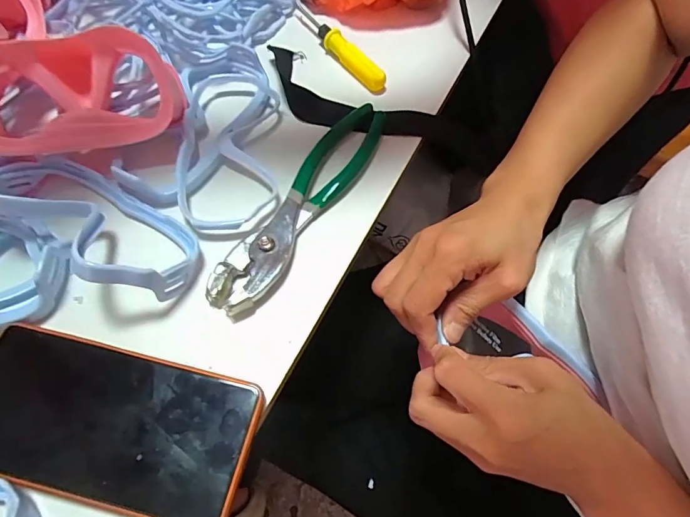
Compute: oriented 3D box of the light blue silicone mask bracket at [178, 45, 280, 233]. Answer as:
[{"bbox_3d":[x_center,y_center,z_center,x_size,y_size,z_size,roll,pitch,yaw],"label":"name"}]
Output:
[{"bbox_3d":[-0.090,-0.099,0.330,0.076,0.014,0.173,-7,64,-6],"label":"light blue silicone mask bracket"}]

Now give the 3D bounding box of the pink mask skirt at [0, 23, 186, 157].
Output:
[{"bbox_3d":[-0.192,-0.112,0.304,0.141,0.063,0.070,-20,66,-12],"label":"pink mask skirt"}]

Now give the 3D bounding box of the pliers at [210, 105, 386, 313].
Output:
[{"bbox_3d":[-0.028,-0.045,0.310,0.037,0.013,0.200,29,66,12],"label":"pliers"}]

